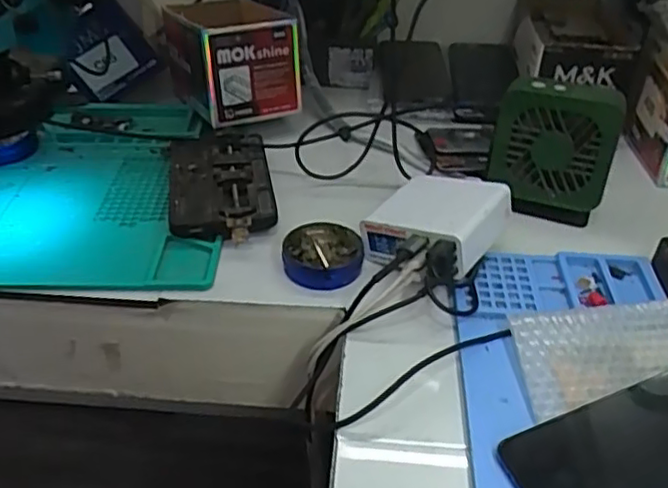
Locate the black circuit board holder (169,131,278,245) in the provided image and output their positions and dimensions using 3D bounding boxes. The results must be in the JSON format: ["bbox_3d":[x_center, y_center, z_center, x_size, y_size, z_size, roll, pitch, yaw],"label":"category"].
[{"bbox_3d":[-0.098,-0.059,0.560,0.088,0.017,0.148,-8,38,-11],"label":"black circuit board holder"}]

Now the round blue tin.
[{"bbox_3d":[-0.008,0.009,0.499,0.061,0.018,0.057,0,37,0],"label":"round blue tin"}]

